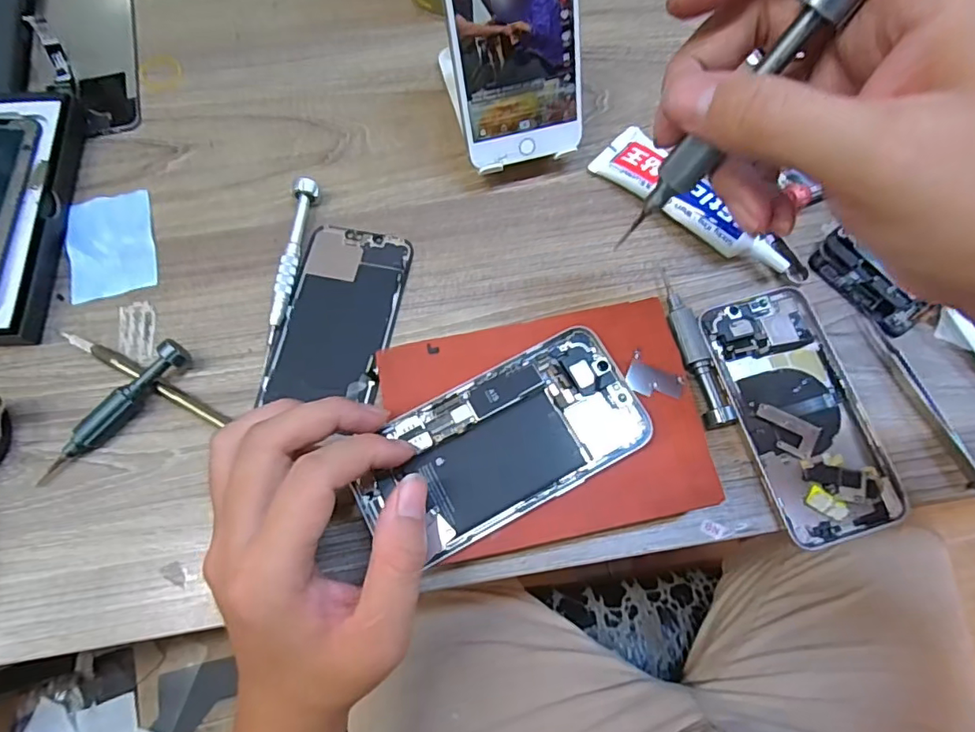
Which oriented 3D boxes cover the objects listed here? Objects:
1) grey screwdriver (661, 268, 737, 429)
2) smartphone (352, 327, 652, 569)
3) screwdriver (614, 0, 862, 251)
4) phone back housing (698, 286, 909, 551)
[{"bbox_3d":[0.123,-0.013,0.327,0.016,0.013,0.102,-13,73,-5],"label":"grey screwdriver"},{"bbox_3d":[0.006,0.038,0.271,0.142,0.006,0.071,-27,74,-9],"label":"smartphone"},{"bbox_3d":[0.082,-0.083,0.195,0.010,0.103,0.014,-25,70,-45],"label":"screwdriver"},{"bbox_3d":[0.181,0.026,0.318,0.071,0.009,0.145,-14,73,-5],"label":"phone back housing"}]

